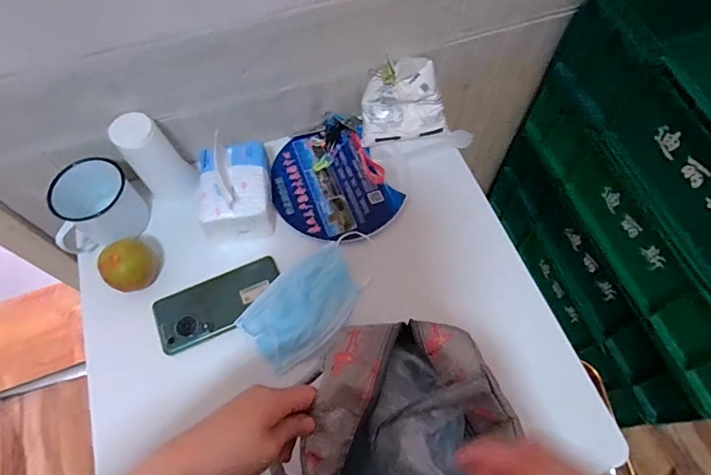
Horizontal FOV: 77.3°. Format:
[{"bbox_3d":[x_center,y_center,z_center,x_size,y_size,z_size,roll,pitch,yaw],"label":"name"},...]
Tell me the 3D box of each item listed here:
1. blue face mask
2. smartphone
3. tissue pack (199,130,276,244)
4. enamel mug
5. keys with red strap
[{"bbox_3d":[-0.051,0.080,0.582,0.191,0.024,0.104,-42,70,-18],"label":"blue face mask"},{"bbox_3d":[-0.180,0.088,0.589,0.167,0.009,0.081,-20,65,-9],"label":"smartphone"},{"bbox_3d":[-0.165,-0.070,0.621,0.100,0.093,0.124,-6,63,-3],"label":"tissue pack"},{"bbox_3d":[-0.362,-0.041,0.621,0.115,0.094,0.086,-34,68,-15],"label":"enamel mug"},{"bbox_3d":[-0.019,-0.132,0.688,0.090,0.017,0.134,-19,65,-9],"label":"keys with red strap"}]

